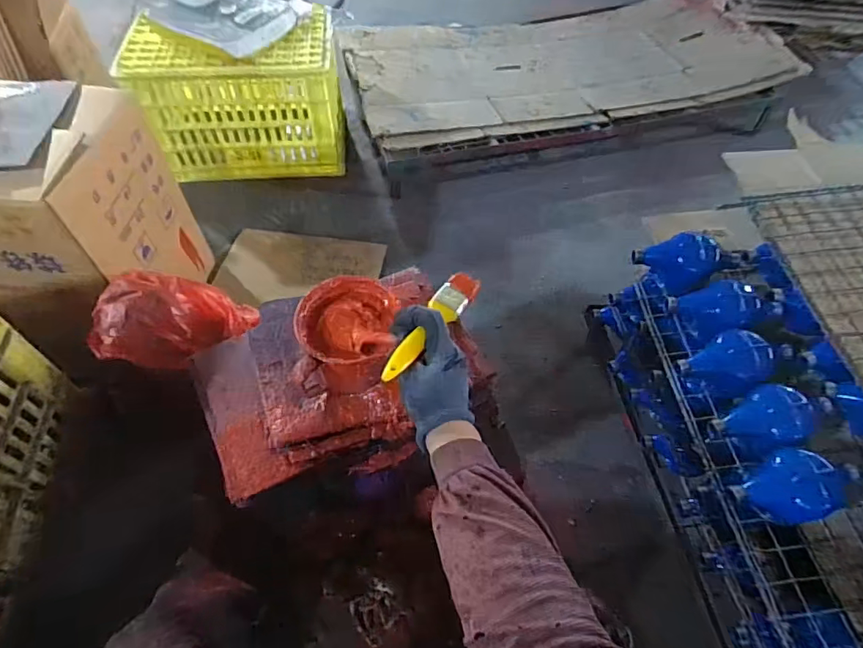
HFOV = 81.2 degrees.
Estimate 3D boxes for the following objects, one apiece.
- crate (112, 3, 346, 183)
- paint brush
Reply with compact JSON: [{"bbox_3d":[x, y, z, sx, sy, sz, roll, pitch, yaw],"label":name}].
[{"bbox_3d":[-0.523,-0.637,1.418,0.530,0.335,0.310,-6,55,-7],"label":"crate"},{"bbox_3d":[-0.001,-0.002,0.545,0.038,0.014,0.177,29,54,17],"label":"paint brush"}]

